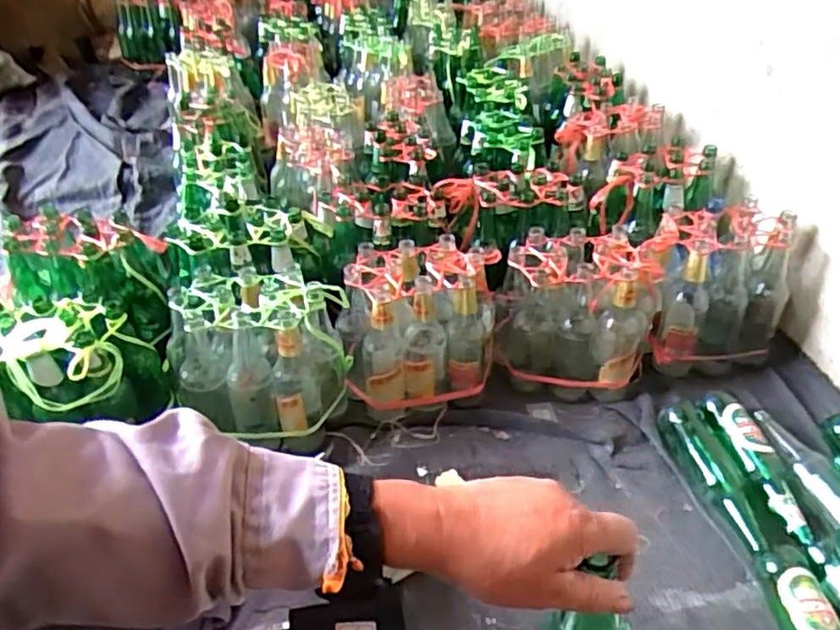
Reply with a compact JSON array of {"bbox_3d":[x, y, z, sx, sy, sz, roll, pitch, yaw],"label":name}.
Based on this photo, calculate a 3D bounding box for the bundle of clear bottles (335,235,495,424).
[{"bbox_3d":[0.003,0.027,1.141,0.266,0.246,0.180,-6,41,-4],"label":"bundle of clear bottles"}]

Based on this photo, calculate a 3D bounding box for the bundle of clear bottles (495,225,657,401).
[{"bbox_3d":[0.279,0.001,1.135,0.266,0.238,0.171,0,41,2],"label":"bundle of clear bottles"}]

